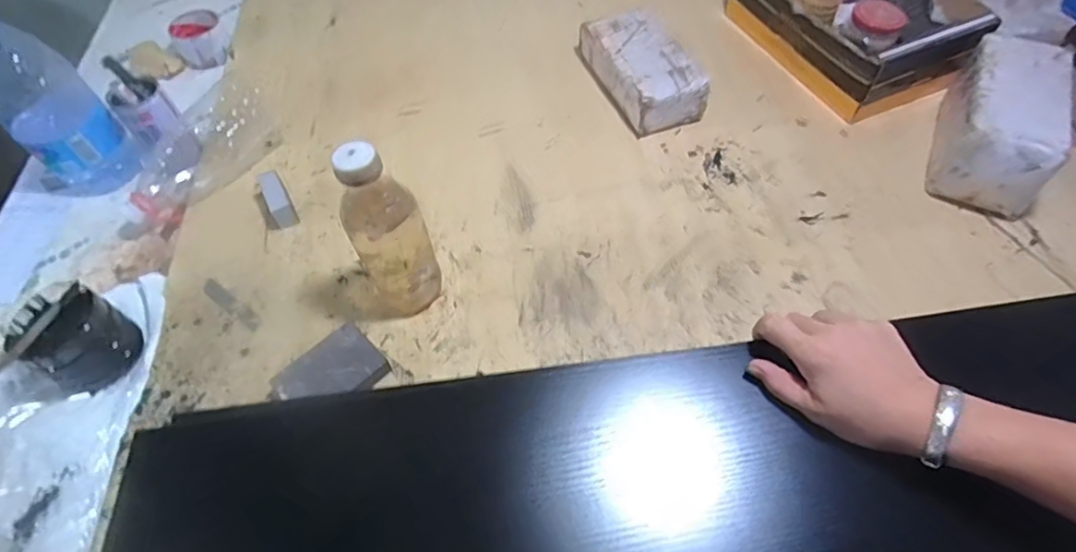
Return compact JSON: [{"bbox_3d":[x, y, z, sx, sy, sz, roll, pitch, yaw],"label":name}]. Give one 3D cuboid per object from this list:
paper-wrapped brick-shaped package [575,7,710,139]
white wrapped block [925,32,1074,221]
[{"bbox_3d":[0.151,-0.305,0.825,0.116,0.066,0.215,-19,56,-11],"label":"paper-wrapped brick-shaped package"},{"bbox_3d":[0.587,-0.195,0.718,0.113,0.109,0.246,26,60,19],"label":"white wrapped block"}]

